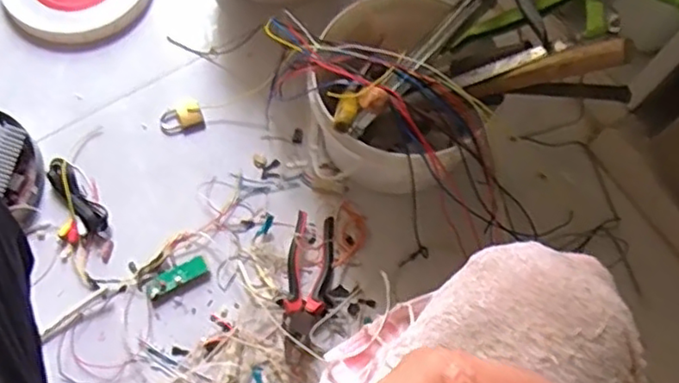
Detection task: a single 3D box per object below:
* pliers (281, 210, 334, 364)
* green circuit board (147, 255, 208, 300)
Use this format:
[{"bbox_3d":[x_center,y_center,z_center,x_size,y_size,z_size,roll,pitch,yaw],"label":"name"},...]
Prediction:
[{"bbox_3d":[-0.041,0.121,0.820,0.057,0.020,0.189,6,70,2],"label":"pliers"},{"bbox_3d":[-0.212,0.113,0.833,0.080,0.010,0.025,-29,73,-10],"label":"green circuit board"}]

